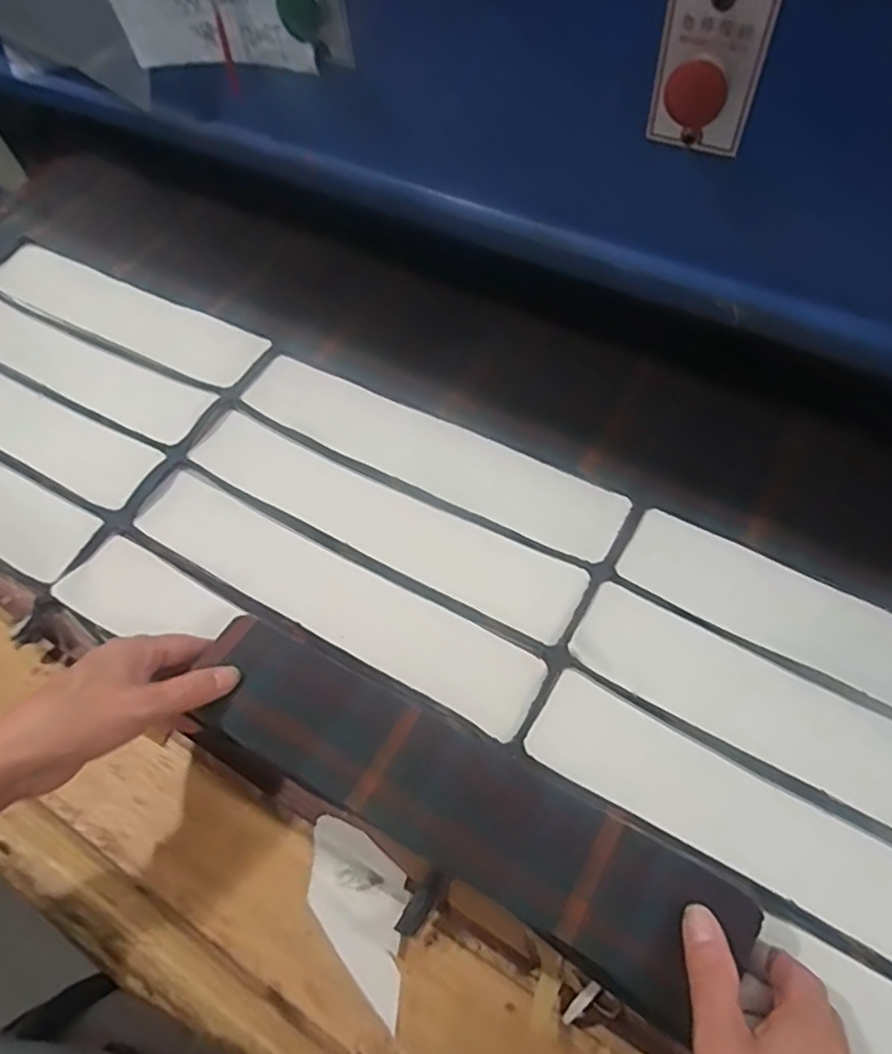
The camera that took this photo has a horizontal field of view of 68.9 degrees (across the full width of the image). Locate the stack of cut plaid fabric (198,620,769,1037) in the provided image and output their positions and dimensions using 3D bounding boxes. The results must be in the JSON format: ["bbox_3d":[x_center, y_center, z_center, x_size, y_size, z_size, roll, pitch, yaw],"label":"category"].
[{"bbox_3d":[-0.003,0.164,0.401,0.352,0.034,0.079,26,68,15],"label":"stack of cut plaid fabric"}]

